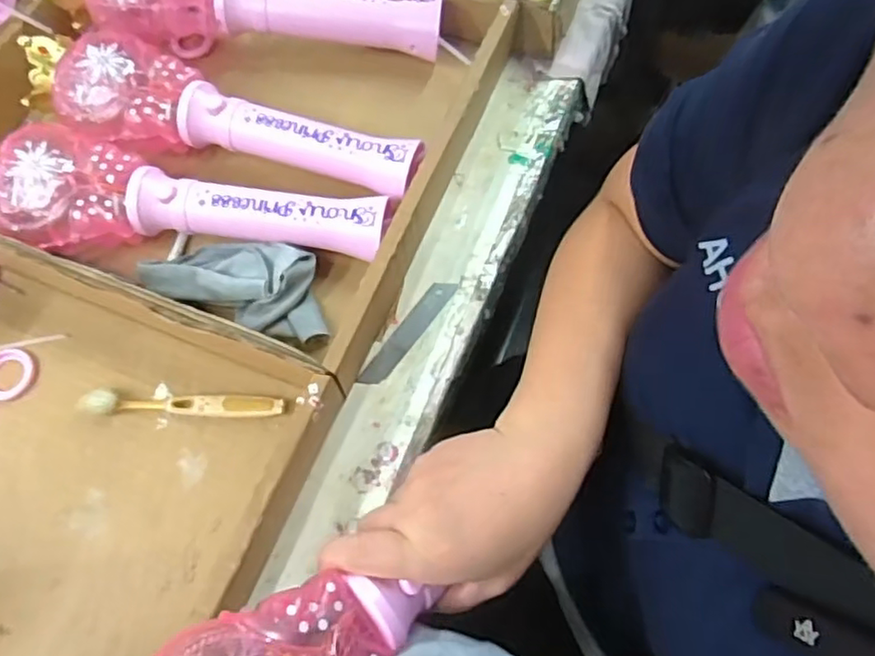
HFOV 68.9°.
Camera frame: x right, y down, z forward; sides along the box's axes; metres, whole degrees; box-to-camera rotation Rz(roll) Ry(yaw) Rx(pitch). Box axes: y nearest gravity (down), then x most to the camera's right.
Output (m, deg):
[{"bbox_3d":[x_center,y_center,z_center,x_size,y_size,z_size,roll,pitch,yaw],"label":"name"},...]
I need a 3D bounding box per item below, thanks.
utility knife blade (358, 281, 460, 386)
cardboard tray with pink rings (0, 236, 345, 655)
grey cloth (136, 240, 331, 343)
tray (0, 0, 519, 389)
[{"bbox_3d":[-0.022,0.003,0.469,0.017,0.004,0.097,34,73,13],"label":"utility knife blade"},{"bbox_3d":[-0.314,0.129,0.391,0.398,0.054,0.376,21,70,8],"label":"cardboard tray with pink rings"},{"bbox_3d":[-0.141,-0.034,0.462,0.130,0.031,0.062,13,69,5],"label":"grey cloth"},{"bbox_3d":[-0.173,-0.175,0.500,0.379,0.074,0.343,20,70,8],"label":"tray"}]

